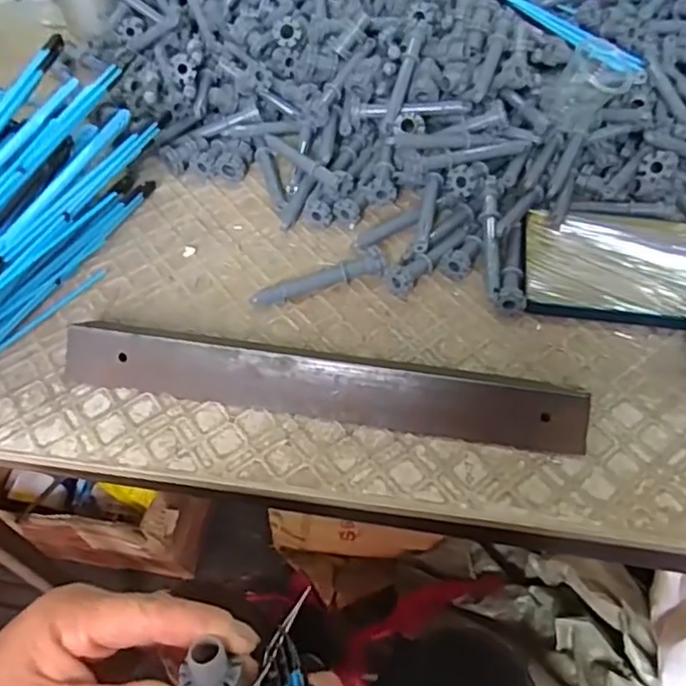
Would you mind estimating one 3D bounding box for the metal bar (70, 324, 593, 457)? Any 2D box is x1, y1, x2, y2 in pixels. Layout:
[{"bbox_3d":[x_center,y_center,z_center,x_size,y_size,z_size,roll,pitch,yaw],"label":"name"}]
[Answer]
[{"bbox_3d":[-0.016,0.018,0.382,0.311,0.027,0.048,8,56,7],"label":"metal bar"}]

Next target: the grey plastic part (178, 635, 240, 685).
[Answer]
[{"bbox_3d":[-0.051,0.125,0.239,0.022,0.012,0.018,21,58,15],"label":"grey plastic part"}]

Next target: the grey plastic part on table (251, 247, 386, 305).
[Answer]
[{"bbox_3d":[-0.017,-0.045,0.436,0.093,0.018,0.014,-14,56,-8],"label":"grey plastic part on table"}]

